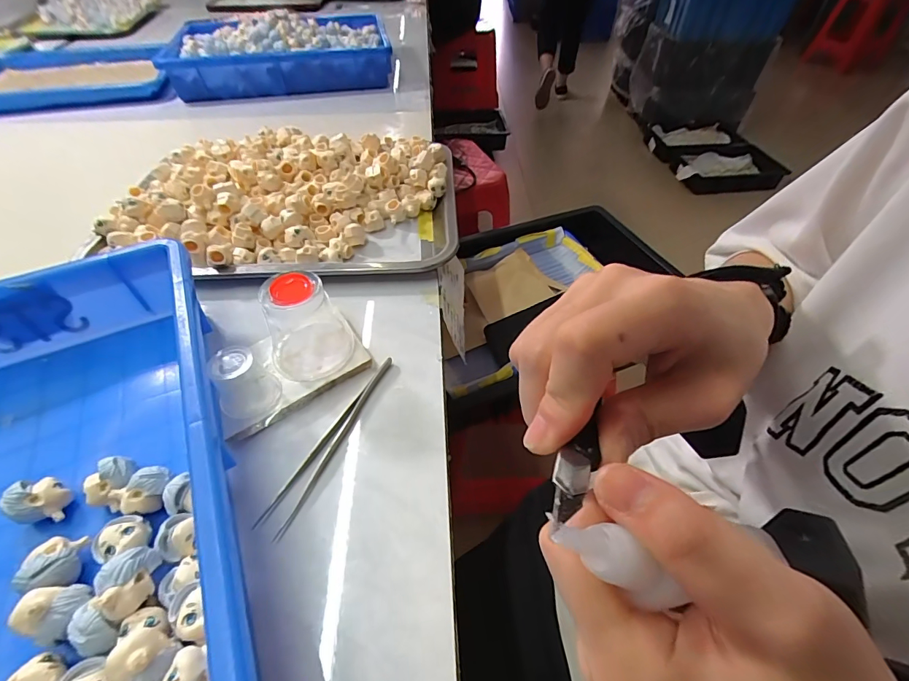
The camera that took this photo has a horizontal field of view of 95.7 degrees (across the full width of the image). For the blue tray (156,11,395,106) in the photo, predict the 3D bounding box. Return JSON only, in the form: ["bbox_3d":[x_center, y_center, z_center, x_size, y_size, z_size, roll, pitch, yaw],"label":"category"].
[{"bbox_3d":[-0.306,-0.516,0.736,0.353,0.083,0.226,-10,48,-8],"label":"blue tray"}]

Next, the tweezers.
[{"bbox_3d":[-0.077,0.061,0.269,0.015,0.007,0.135,21,52,17],"label":"tweezers"}]

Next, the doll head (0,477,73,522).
[{"bbox_3d":[-0.229,0.089,0.228,0.021,0.025,0.023,0,49,0],"label":"doll head"}]

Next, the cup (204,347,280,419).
[{"bbox_3d":[-0.138,0.026,0.269,0.035,0.037,0.032,0,49,0],"label":"cup"}]

